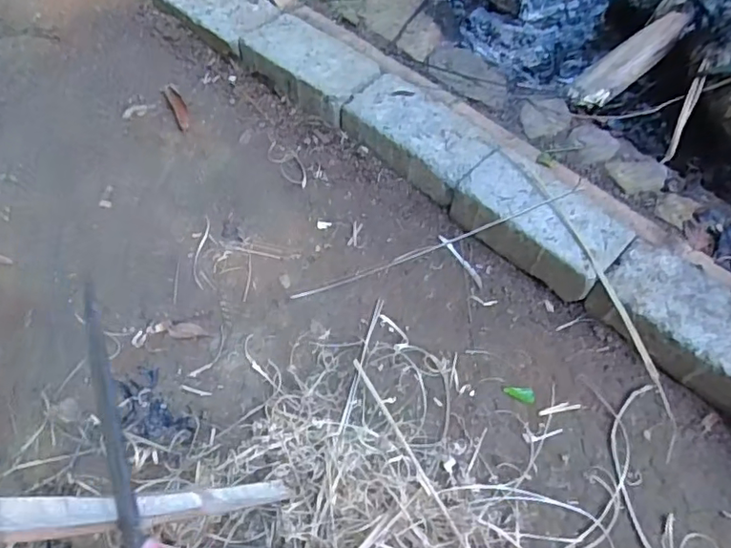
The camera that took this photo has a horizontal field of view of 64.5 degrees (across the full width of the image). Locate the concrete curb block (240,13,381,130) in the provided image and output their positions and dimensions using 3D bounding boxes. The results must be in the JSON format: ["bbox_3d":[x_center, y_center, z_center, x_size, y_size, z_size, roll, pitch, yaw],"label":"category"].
[{"bbox_3d":[-0.084,-0.319,0.888,0.213,0.050,0.115,38,65,21],"label":"concrete curb block"}]

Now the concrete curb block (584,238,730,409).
[{"bbox_3d":[0.383,0.061,0.697,0.208,0.078,0.124,37,62,19],"label":"concrete curb block"}]

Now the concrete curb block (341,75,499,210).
[{"bbox_3d":[0.078,-0.198,0.830,0.208,0.055,0.115,40,63,20],"label":"concrete curb block"}]

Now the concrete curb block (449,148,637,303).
[{"bbox_3d":[0.224,-0.065,0.758,0.206,0.077,0.106,39,63,20],"label":"concrete curb block"}]

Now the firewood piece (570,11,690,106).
[{"bbox_3d":[0.401,-0.329,0.894,0.199,0.035,0.066,-39,64,7],"label":"firewood piece"}]

